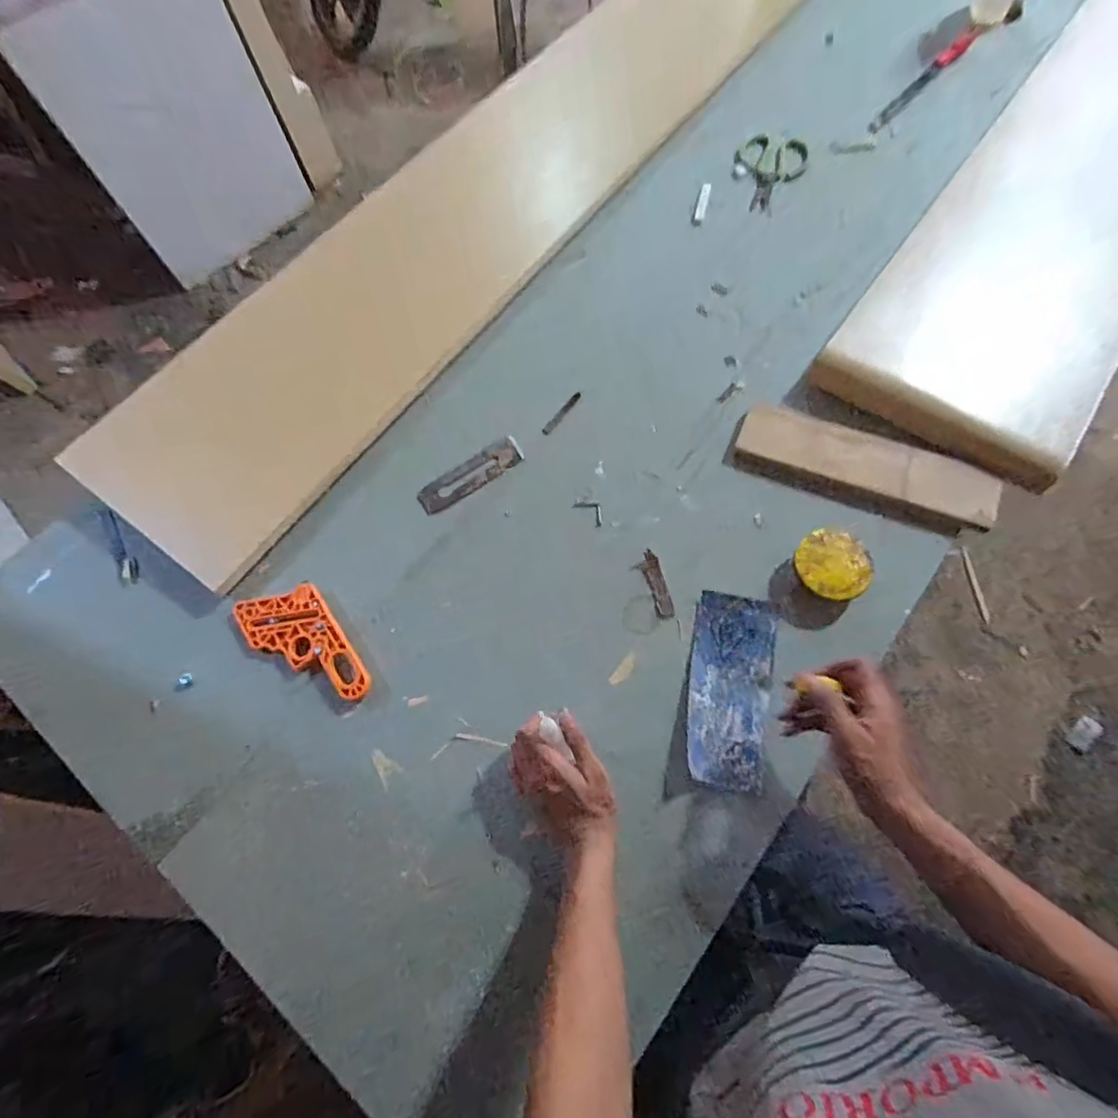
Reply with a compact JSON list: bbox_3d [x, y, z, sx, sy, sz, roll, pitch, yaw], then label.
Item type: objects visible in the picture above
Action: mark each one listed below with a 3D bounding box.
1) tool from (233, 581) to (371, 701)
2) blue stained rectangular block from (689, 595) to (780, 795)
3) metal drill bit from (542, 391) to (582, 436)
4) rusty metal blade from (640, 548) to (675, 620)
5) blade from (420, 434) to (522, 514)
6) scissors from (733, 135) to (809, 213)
[{"bbox_3d":[-0.295,0.099,0.639,0.095,0.012,0.175,-34,70,-11],"label":"tool"},{"bbox_3d":[0.185,0.139,0.609,0.084,0.007,0.203,10,68,7],"label":"blue stained rectangular block"},{"bbox_3d":[0.004,-0.197,0.758,0.011,0.008,0.075,37,74,16],"label":"metal drill bit"},{"bbox_3d":[0.115,0.030,0.660,0.022,0.007,0.083,-13,67,-3],"label":"rusty metal blade"},{"bbox_3d":[-0.113,-0.108,0.726,0.145,0.006,0.044,-34,70,-11],"label":"blade"},{"bbox_3d":[0.339,-0.627,0.913,0.113,0.014,0.175,15,69,9],"label":"scissors"}]

